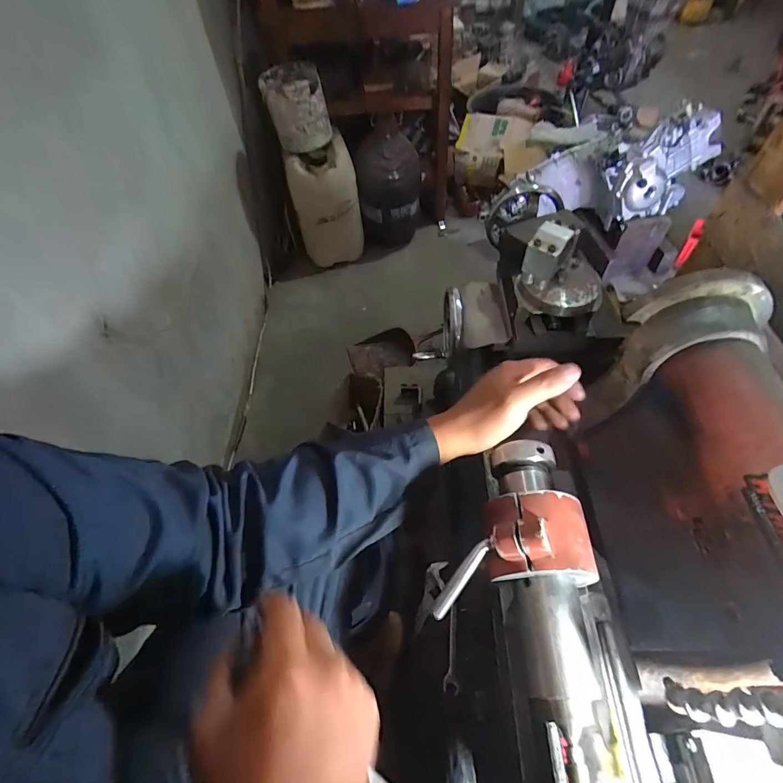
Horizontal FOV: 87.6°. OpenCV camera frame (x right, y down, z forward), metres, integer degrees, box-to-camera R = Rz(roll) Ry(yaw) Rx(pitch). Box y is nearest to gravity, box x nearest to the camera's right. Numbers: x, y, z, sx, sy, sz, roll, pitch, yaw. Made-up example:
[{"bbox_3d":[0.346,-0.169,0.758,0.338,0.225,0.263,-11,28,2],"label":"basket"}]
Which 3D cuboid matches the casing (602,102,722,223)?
[{"bbox_3d":[0.913,-0.765,1.392,0.325,0.230,0.200,-33,60,-15],"label":"casing"}]

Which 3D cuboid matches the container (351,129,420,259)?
[{"bbox_3d":[-0.015,-0.806,1.643,0.269,0.415,0.229,-12,57,-3],"label":"container"}]

